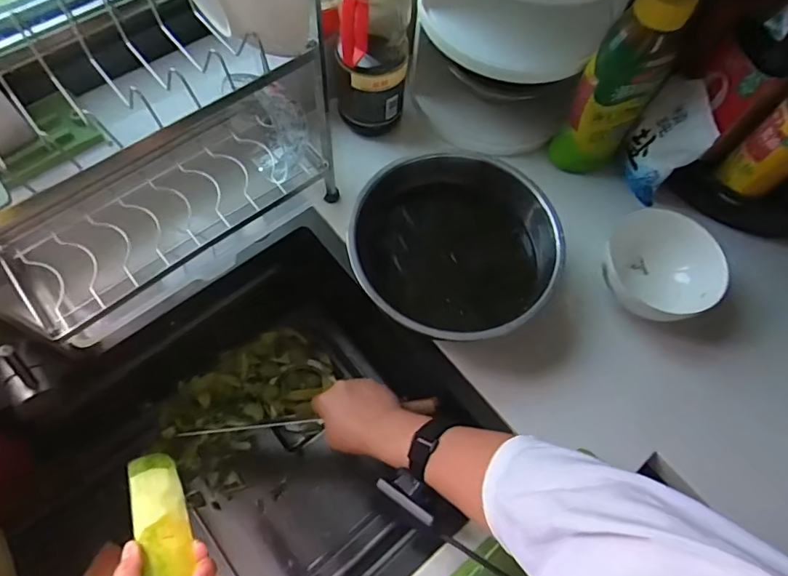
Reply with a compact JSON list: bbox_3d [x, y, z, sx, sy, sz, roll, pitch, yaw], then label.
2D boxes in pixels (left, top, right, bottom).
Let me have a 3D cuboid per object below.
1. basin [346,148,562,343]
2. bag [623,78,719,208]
[{"bbox_3d":[0.066,-0.032,0.557,0.220,0.094,0.193,-9,66,-8],"label":"basin"},{"bbox_3d":[0.328,-0.173,0.613,0.038,0.138,0.082,-29,70,-16],"label":"bag"}]

